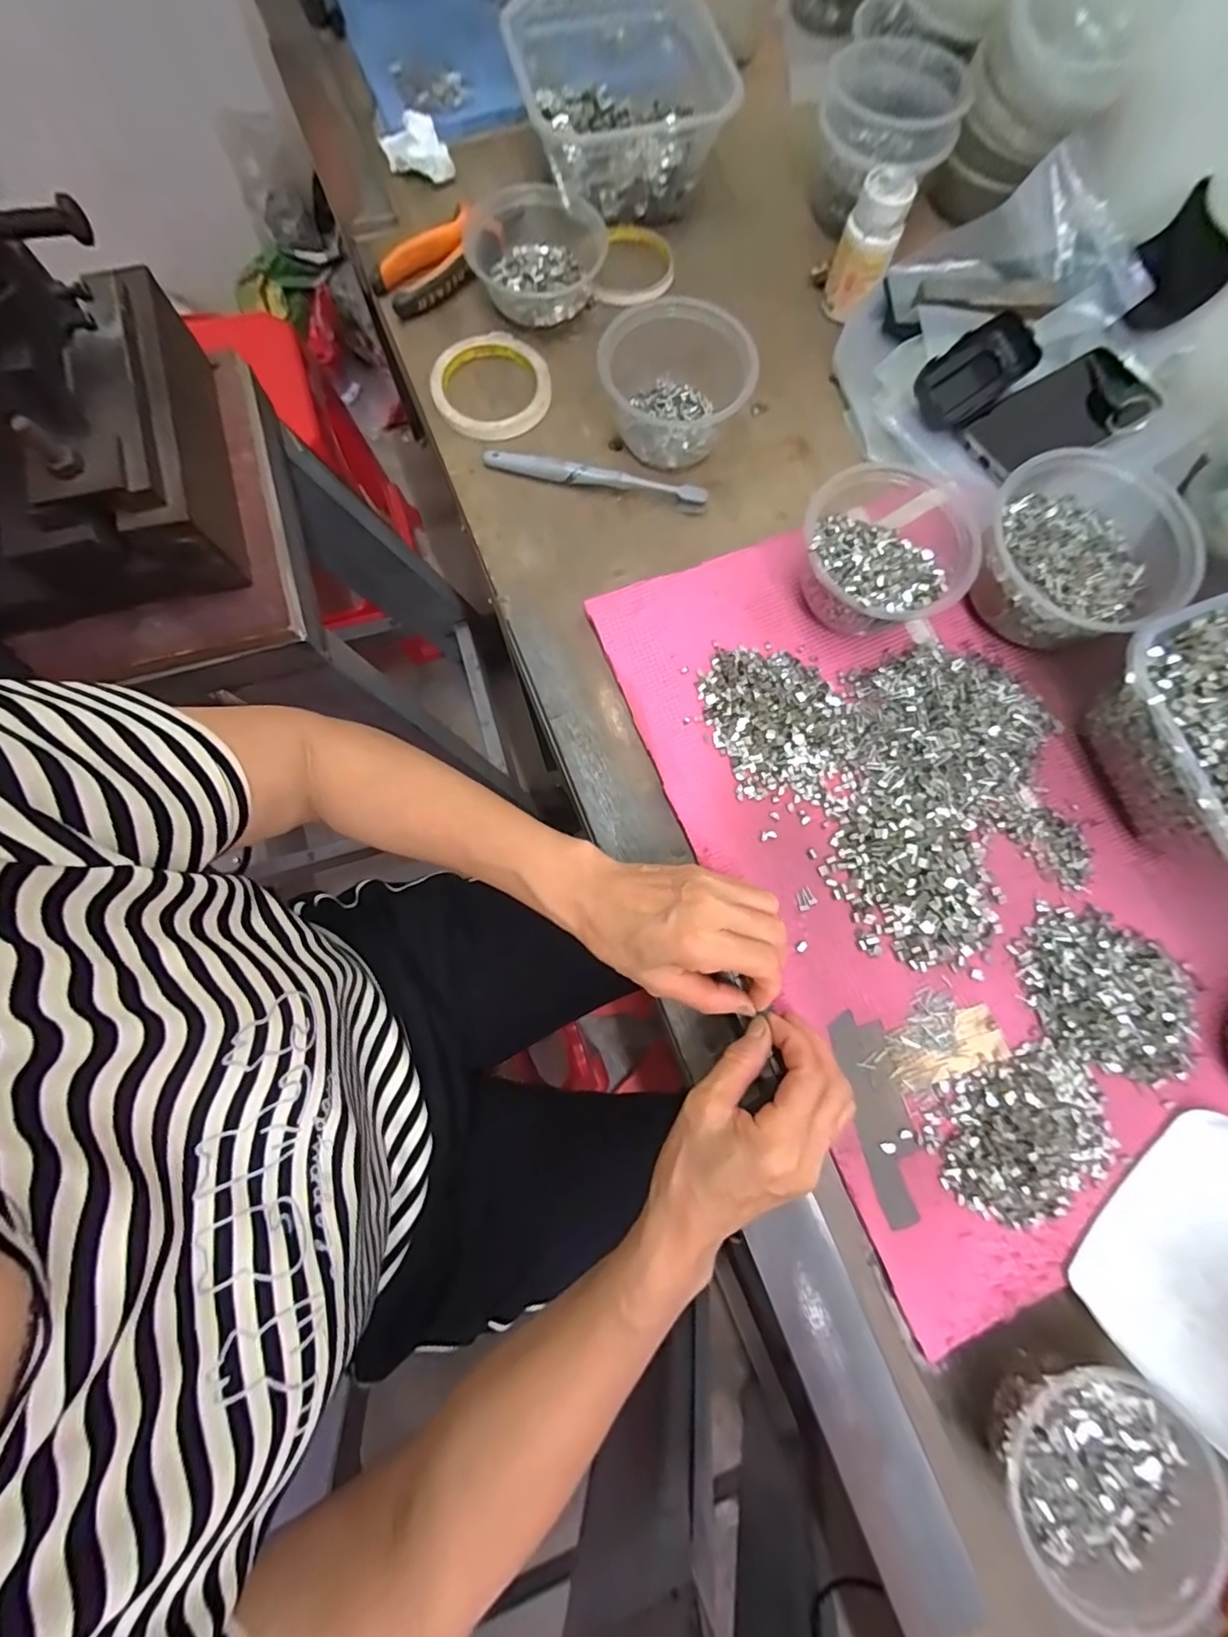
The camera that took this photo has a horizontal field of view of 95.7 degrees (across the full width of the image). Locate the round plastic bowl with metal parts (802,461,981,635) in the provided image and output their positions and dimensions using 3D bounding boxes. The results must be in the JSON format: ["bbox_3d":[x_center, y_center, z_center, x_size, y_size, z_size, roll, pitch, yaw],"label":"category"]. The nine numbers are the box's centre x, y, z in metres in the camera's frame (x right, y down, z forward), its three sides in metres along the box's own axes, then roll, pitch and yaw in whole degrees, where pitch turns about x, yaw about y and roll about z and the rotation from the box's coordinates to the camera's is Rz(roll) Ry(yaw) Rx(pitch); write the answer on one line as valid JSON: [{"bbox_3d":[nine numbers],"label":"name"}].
[{"bbox_3d":[0.189,-0.184,0.399,0.111,0.064,0.116,0,79,0],"label":"round plastic bowl with metal parts"}]

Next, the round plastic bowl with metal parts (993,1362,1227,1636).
[{"bbox_3d":[0.254,0.344,0.298,0.103,0.049,0.096,0,79,0],"label":"round plastic bowl with metal parts"}]

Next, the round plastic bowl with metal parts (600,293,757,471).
[{"bbox_3d":[0.045,-0.344,0.439,0.102,0.068,0.101,21,79,4],"label":"round plastic bowl with metal parts"}]

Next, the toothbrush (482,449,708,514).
[{"bbox_3d":[-0.015,-0.273,0.444,0.180,0.014,0.021,9,79,2],"label":"toothbrush"}]

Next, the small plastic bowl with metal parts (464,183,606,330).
[{"bbox_3d":[-0.058,-0.480,0.473,0.122,0.035,0.102,-23,79,-4],"label":"small plastic bowl with metal parts"}]

